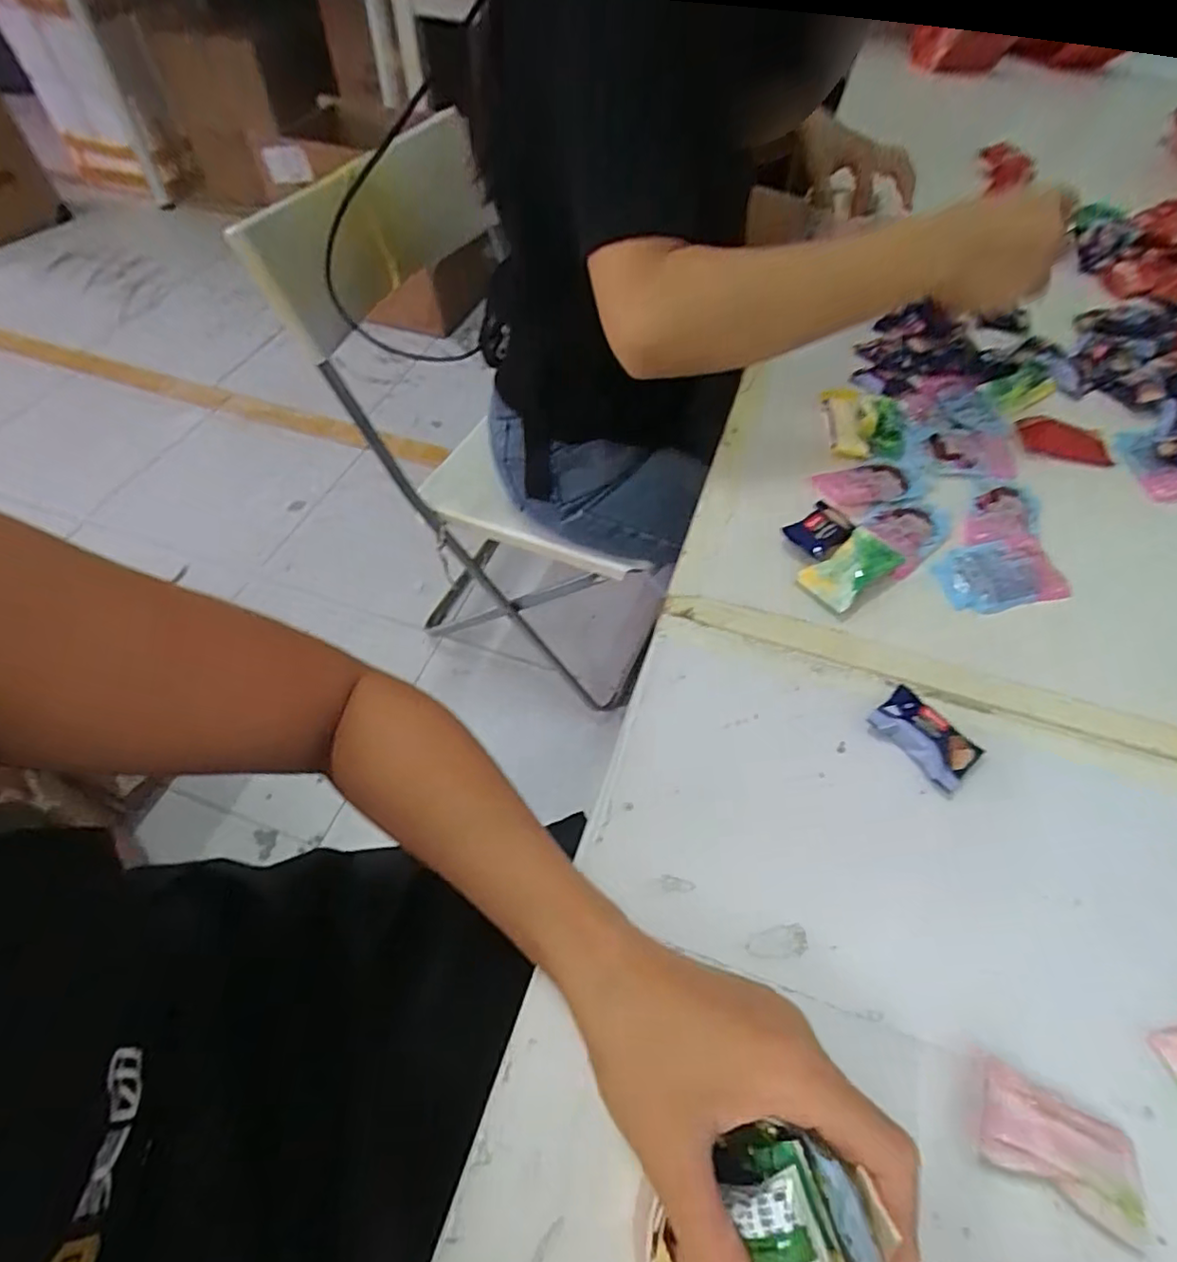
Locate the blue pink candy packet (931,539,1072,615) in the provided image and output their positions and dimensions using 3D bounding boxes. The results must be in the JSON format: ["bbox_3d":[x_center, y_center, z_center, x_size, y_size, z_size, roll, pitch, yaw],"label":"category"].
[{"bbox_3d":[0.282,-0.039,0.425,0.080,0.009,0.052,-11,56,-8],"label":"blue pink candy packet"}]

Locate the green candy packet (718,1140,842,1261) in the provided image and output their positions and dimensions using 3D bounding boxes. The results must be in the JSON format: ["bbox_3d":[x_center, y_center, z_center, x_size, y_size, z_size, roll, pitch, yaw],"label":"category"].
[{"bbox_3d":[0.065,0.197,0.197,0.027,0.014,0.048,-16,57,-11],"label":"green candy packet"}]

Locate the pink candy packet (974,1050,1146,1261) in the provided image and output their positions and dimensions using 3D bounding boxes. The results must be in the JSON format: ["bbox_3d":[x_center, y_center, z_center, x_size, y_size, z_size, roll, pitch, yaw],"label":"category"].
[{"bbox_3d":[0.191,0.211,0.253,0.064,0.014,0.036,24,58,15],"label":"pink candy packet"}]

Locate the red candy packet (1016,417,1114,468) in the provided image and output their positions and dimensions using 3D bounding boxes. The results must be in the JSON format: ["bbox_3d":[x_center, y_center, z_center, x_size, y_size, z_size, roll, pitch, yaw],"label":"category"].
[{"bbox_3d":[0.404,-0.161,0.527,0.073,0.006,0.048,17,56,10],"label":"red candy packet"}]

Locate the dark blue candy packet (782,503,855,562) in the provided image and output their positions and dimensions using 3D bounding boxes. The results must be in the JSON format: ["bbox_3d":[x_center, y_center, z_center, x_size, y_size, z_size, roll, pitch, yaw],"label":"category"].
[{"bbox_3d":[0.167,-0.073,0.442,0.048,0.007,0.034,-34,62,-22],"label":"dark blue candy packet"}]

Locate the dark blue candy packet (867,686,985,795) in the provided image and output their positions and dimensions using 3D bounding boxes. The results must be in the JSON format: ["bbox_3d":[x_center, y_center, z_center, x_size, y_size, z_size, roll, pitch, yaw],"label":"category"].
[{"bbox_3d":[0.191,0.059,0.352,0.033,0.015,0.055,-35,63,-23],"label":"dark blue candy packet"}]

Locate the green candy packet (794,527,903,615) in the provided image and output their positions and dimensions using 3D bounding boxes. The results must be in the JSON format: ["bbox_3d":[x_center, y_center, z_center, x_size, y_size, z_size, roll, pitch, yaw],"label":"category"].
[{"bbox_3d":[0.180,-0.045,0.425,0.073,0.014,0.038,-33,62,-22],"label":"green candy packet"}]

